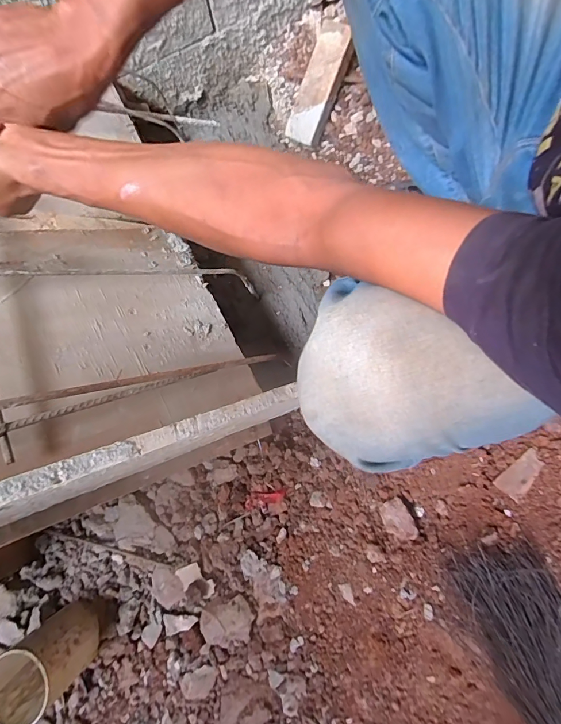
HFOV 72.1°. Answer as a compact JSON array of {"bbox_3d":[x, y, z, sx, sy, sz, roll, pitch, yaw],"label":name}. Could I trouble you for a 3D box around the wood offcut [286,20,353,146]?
[{"bbox_3d":[0.077,-0.551,0.769,0.071,0.029,0.207,25,110,7],"label":"wood offcut"}]

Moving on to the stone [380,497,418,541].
[{"bbox_3d":[0.173,0.234,0.569,0.040,0.039,0.058,-27,78,-1],"label":"stone"}]

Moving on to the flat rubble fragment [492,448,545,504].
[{"bbox_3d":[0.346,0.160,0.552,0.081,0.004,0.037,-37,41,-12],"label":"flat rubble fragment"}]

